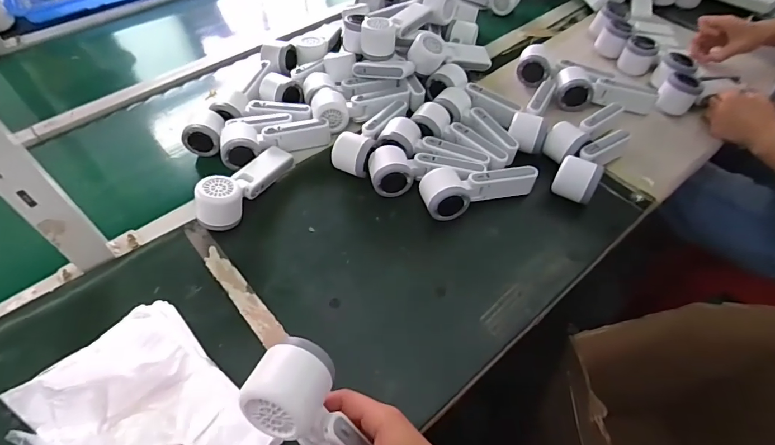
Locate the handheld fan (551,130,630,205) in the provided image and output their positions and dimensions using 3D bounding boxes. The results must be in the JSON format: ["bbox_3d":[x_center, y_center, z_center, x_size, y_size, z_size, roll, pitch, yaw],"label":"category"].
[{"bbox_3d":[0.303,-0.090,0.639,0.056,0.065,0.155,33,59,23],"label":"handheld fan"}]

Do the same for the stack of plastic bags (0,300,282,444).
[{"bbox_3d":[-0.232,0.184,0.387,0.215,0.069,0.174,36,60,25],"label":"stack of plastic bags"}]

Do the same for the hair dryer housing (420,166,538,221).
[{"bbox_3d":[0.129,-0.051,0.616,0.165,0.048,0.057,-15,54,-11],"label":"hair dryer housing"}]

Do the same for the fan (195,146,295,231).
[{"bbox_3d":[-0.202,-0.061,0.614,0.050,0.059,0.168,22,55,17],"label":"fan"}]

